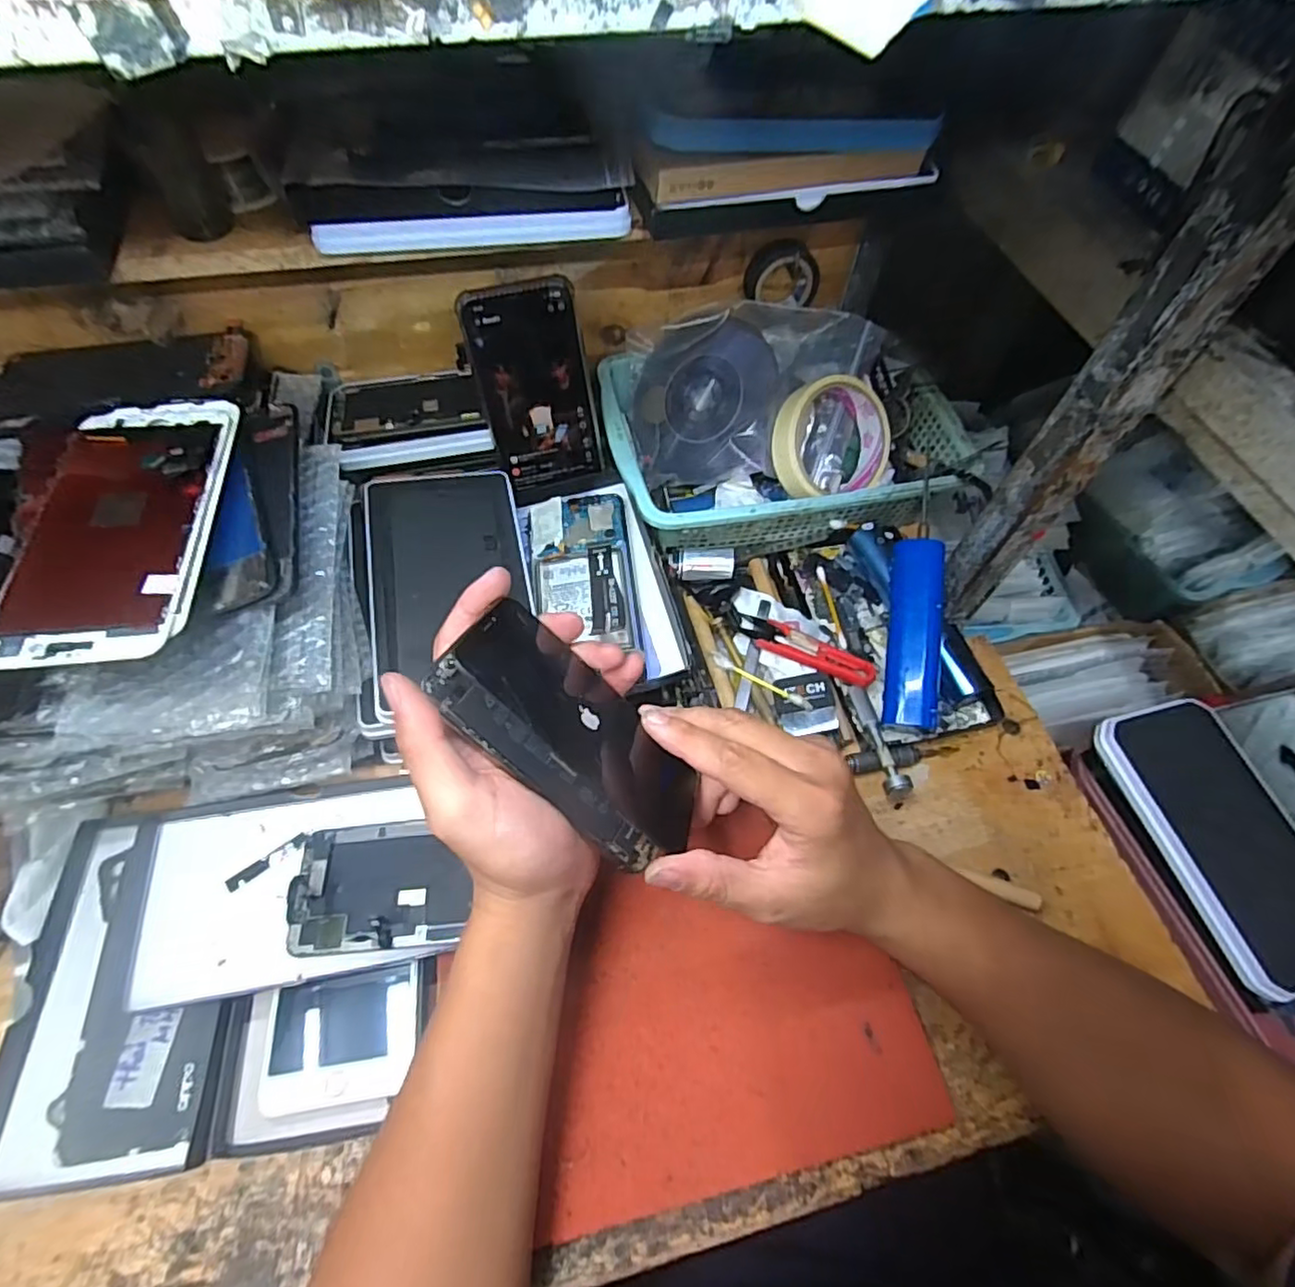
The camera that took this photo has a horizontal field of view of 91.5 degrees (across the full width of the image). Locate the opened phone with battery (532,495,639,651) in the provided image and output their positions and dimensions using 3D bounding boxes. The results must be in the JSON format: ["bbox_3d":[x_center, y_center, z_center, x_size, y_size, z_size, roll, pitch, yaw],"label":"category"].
[{"bbox_3d":[-0.046,-0.054,0.440,0.067,0.015,0.127,-3,60,-4],"label":"opened phone with battery"}]

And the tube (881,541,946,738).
[{"bbox_3d":[0.183,-0.008,0.434,0.031,0.025,0.133,8,78,2],"label":"tube"}]

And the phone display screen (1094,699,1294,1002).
[{"bbox_3d":[0.384,0.124,0.413,0.102,0.024,0.175,-11,61,-9],"label":"phone display screen"}]

